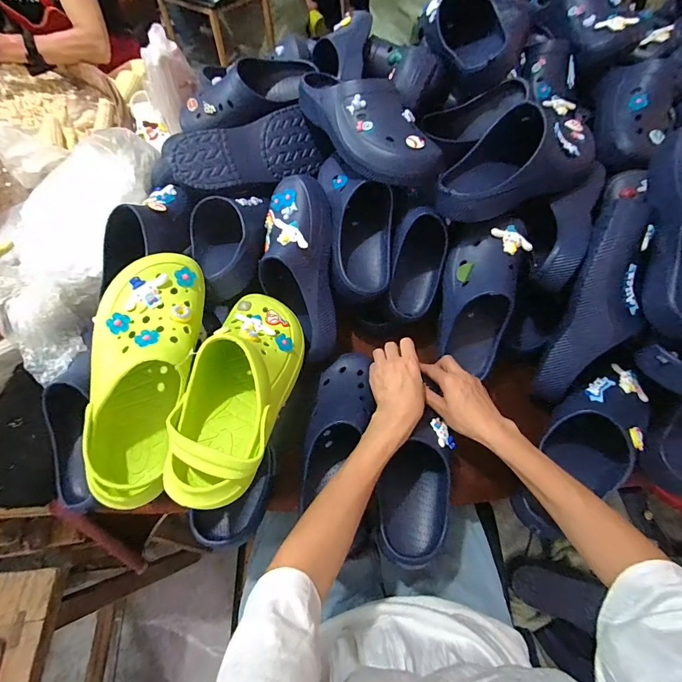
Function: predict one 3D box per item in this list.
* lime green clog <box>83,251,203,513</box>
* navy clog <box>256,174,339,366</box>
[{"bbox_3d":[-0.225,0.034,0.425,0.127,0.093,0.287,7,83,4],"label":"lime green clog"},{"bbox_3d":[-0.060,-0.107,0.547,0.108,0.095,0.263,-8,90,-5],"label":"navy clog"}]

